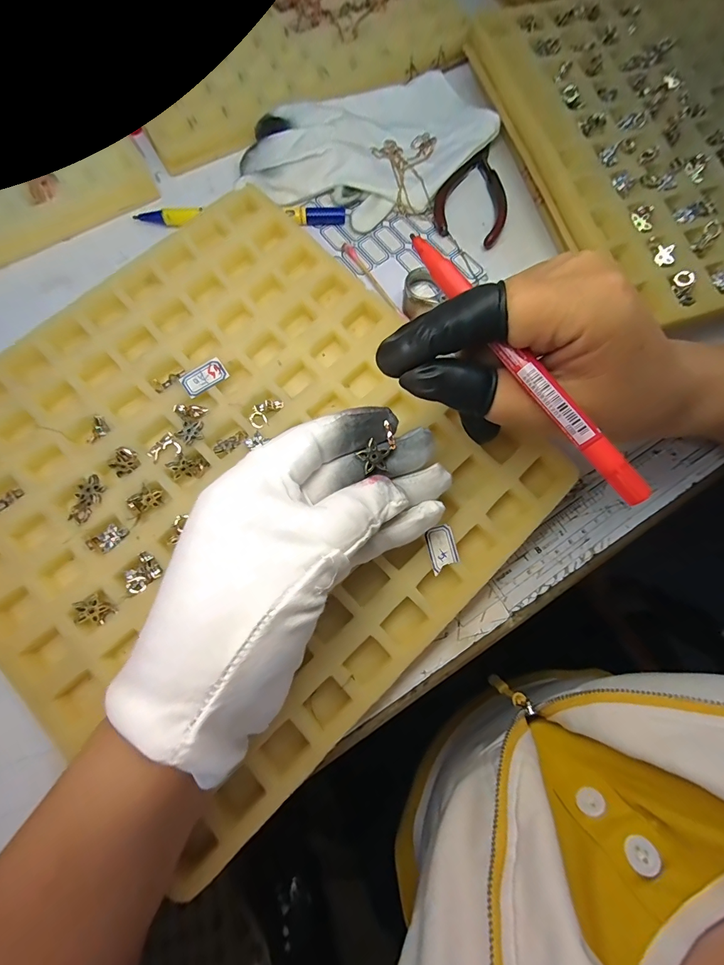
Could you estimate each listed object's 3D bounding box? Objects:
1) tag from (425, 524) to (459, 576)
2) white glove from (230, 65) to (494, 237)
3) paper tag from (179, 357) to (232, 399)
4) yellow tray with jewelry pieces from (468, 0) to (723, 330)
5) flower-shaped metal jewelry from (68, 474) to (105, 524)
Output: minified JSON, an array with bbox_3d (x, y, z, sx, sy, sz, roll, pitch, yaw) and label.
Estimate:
[{"bbox_3d":[0.040,0.033,0.194,0.013,0.004,0.021,-15,75,0],"label":"tag"},{"bbox_3d":[0.007,-0.225,0.268,0.170,0.014,0.099,-20,76,-7],"label":"white glove"},{"bbox_3d":[-0.086,-0.058,0.216,0.024,0.004,0.014,-34,89,-8],"label":"paper tag"},{"bbox_3d":[0.230,-0.236,0.268,0.249,0.035,0.262,-17,76,-6],"label":"yellow tray with jewelry pieces"},{"bbox_3d":[-0.136,0.008,0.196,0.010,0.006,0.024,16,75,3],"label":"flower-shaped metal jewelry"}]

